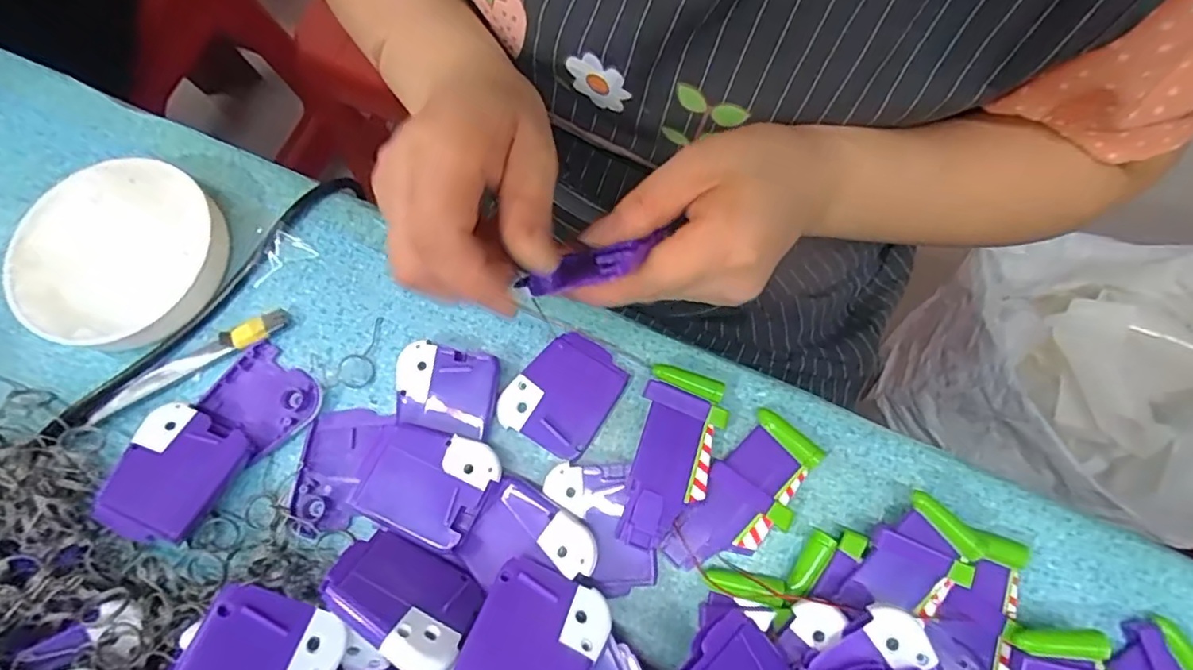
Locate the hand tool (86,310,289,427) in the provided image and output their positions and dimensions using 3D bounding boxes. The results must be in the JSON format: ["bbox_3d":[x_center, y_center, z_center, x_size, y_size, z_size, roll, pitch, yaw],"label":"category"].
[{"bbox_3d":[-0.219,0.016,0.317,0.109,0.007,0.014,-30,75,-7],"label":"hand tool"}]

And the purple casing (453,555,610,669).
[{"bbox_3d":[-0.026,0.128,0.241,0.051,0.007,0.061,25,48,2],"label":"purple casing"}]

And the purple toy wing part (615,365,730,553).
[{"bbox_3d":[0.038,0.061,0.293,0.039,0.014,0.088,14,74,6],"label":"purple toy wing part"}]

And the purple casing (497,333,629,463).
[{"bbox_3d":[-0.017,0.030,0.314,0.052,0.005,0.061,29,76,10],"label":"purple casing"}]

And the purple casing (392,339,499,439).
[{"bbox_3d":[-0.079,0.028,0.310,0.054,0.016,0.047,12,74,5],"label":"purple casing"}]

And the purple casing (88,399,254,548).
[{"bbox_3d":[-0.207,0.068,0.291,0.051,0.013,0.061,16,59,-2],"label":"purple casing"}]

